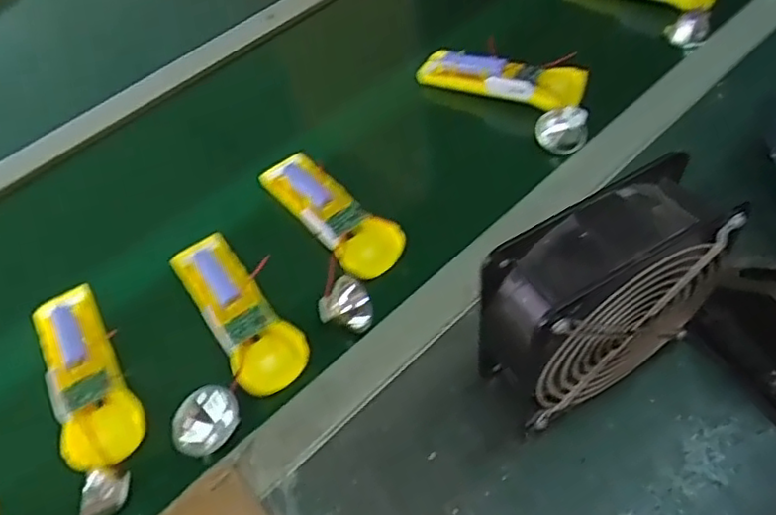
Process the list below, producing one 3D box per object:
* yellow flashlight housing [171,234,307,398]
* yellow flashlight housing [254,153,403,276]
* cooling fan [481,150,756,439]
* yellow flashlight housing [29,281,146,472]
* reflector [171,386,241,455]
[{"bbox_3d":[-0.118,0.040,0.511,0.053,0.027,0.158,-30,55,-16],"label":"yellow flashlight housing"},{"bbox_3d":[-0.050,-0.040,0.556,0.052,0.024,0.153,-35,57,-19],"label":"yellow flashlight housing"},{"bbox_3d":[0.130,0.030,0.406,0.142,0.155,0.063,-27,54,-14],"label":"cooling fan"},{"bbox_3d":[-0.232,0.085,0.488,0.054,0.021,0.165,-30,59,-16],"label":"yellow flashlight housing"},{"bbox_3d":[-0.129,0.115,0.457,0.046,0.035,0.034,-18,53,-7],"label":"reflector"}]

